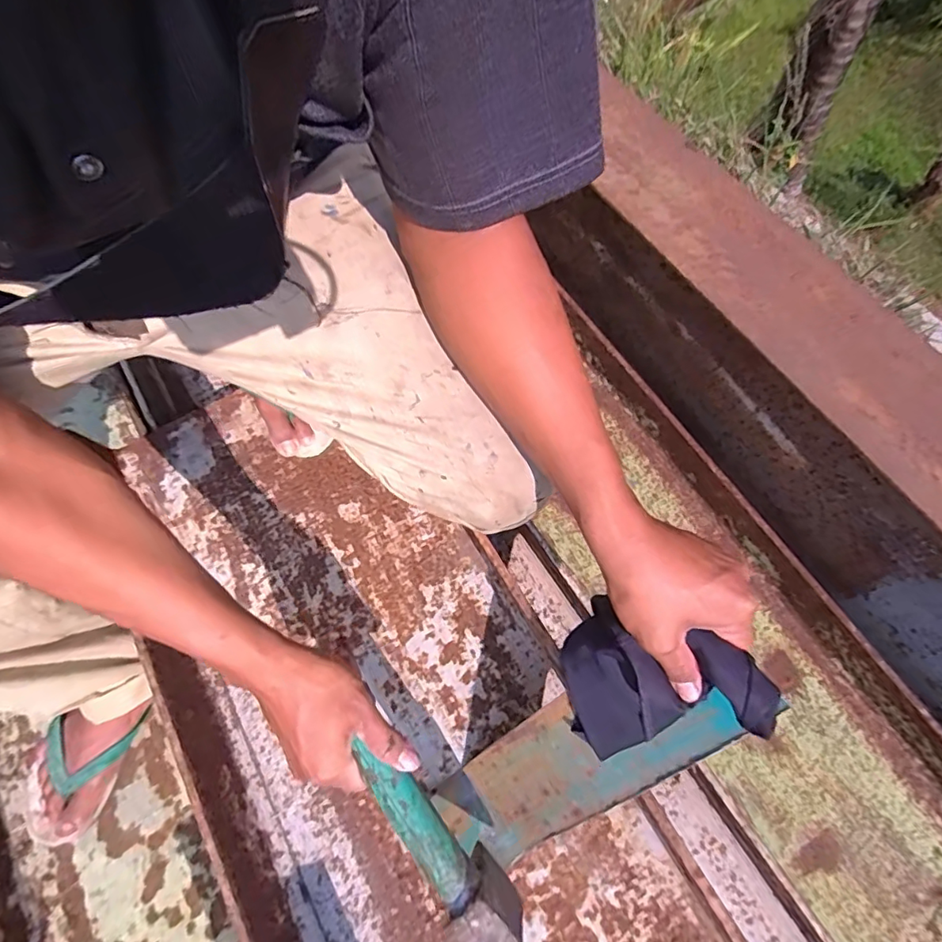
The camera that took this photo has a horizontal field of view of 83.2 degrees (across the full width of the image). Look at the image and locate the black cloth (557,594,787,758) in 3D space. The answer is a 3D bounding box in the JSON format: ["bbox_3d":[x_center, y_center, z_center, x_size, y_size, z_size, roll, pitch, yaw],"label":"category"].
[{"bbox_3d":[0.120,0.145,0.383,0.027,0.150,0.105,-13,72,-49],"label":"black cloth"}]

